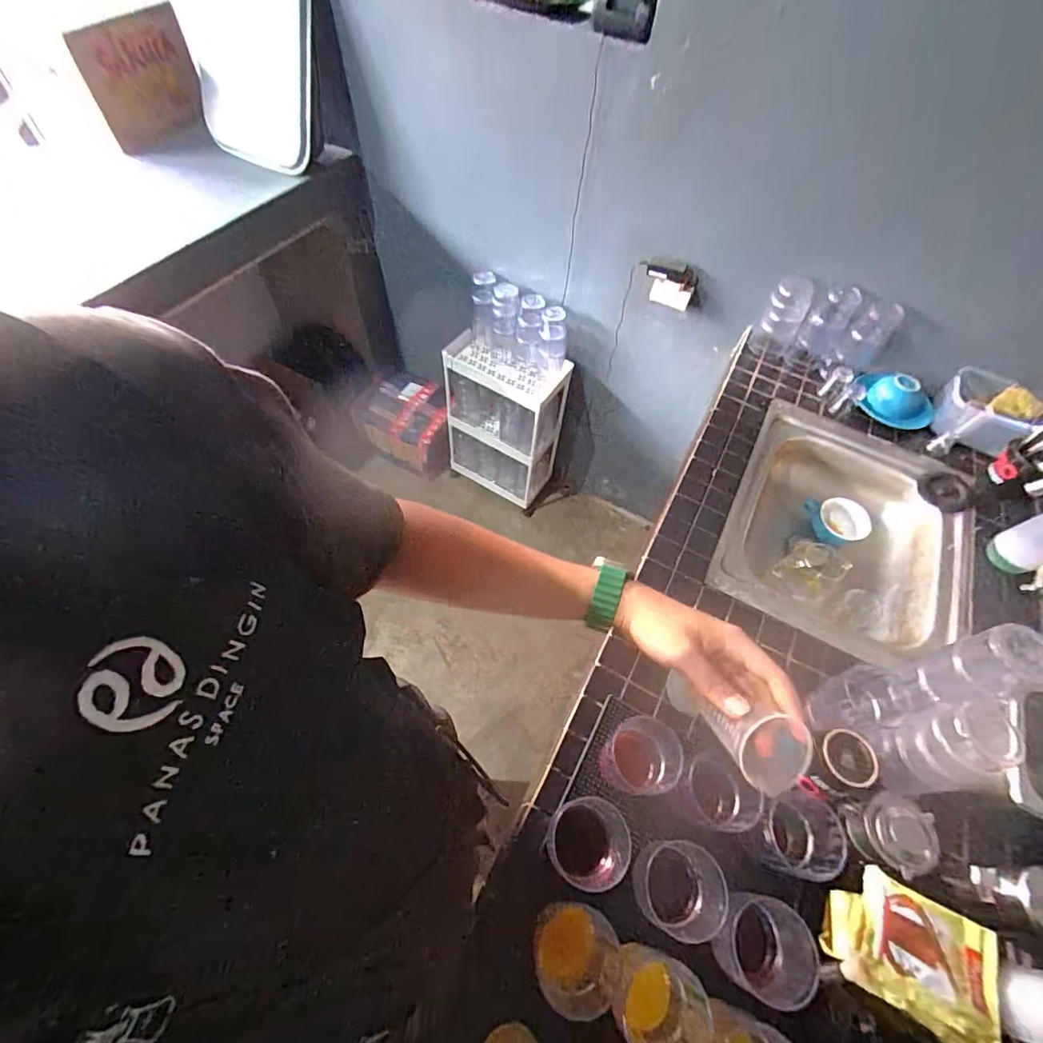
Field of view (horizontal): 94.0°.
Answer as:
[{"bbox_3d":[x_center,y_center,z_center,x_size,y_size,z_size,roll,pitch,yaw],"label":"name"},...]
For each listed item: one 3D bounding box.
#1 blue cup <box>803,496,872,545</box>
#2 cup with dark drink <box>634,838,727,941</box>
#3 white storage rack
[{"bbox_3d":[0.636,0.000,0.978,0.099,0.060,0.093,2,58,-3],"label":"blue cup"},{"bbox_3d":[0.173,0.395,0.523,0.093,0.065,0.083,-2,58,-6],"label":"cup with dark drink"},{"bbox_3d":[-0.075,-0.344,1.768,0.408,0.567,0.199,21,59,8],"label":"white storage rack"}]

